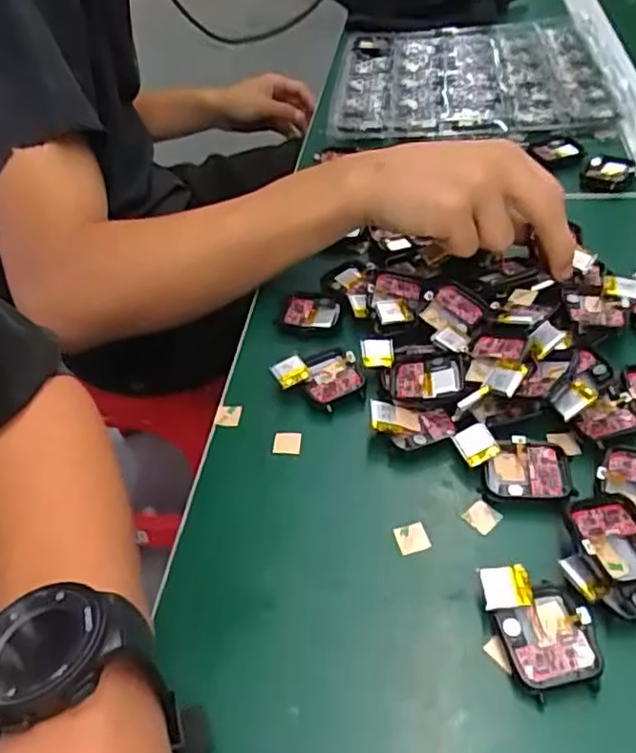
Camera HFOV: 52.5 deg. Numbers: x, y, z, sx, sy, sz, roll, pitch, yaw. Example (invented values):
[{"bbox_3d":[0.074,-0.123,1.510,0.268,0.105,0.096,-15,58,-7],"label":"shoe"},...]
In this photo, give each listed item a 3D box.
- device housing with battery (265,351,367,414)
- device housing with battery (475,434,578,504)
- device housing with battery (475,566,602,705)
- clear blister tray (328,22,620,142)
[{"bbox_3d":[0.002,0.002,0.399,0.047,0.016,0.043,-25,48,-17],"label":"device housing with battery"},{"bbox_3d":[0.110,0.051,0.339,0.043,0.011,0.037,5,46,12],"label":"device housing with battery"},{"bbox_3d":[0.097,0.109,0.281,0.037,0.016,0.054,-14,45,-7],"label":"device housing with battery"},{"bbox_3d":[0.152,-0.314,0.679,0.264,0.022,0.265,0,45,7],"label":"clear blister tray"}]

